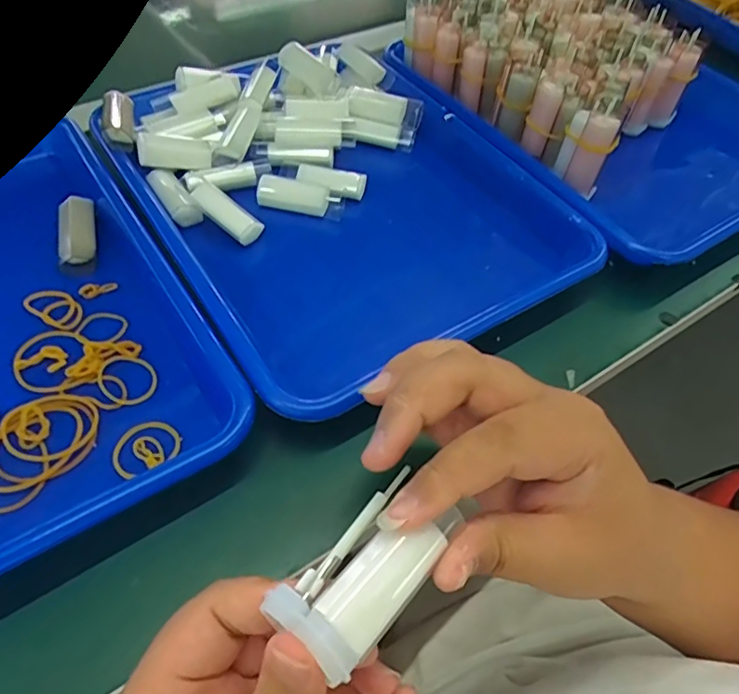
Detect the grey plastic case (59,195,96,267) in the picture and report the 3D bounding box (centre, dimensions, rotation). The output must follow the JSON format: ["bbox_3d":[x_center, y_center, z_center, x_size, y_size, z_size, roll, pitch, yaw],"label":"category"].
[{"bbox_3d":[-0.192,-0.077,0.363,0.021,0.015,0.054,-11,54,-12],"label":"grey plastic case"}]

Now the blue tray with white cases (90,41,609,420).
[{"bbox_3d":[-0.024,-0.110,0.394,0.248,0.046,0.306,-26,59,-22],"label":"blue tray with white cases"}]

